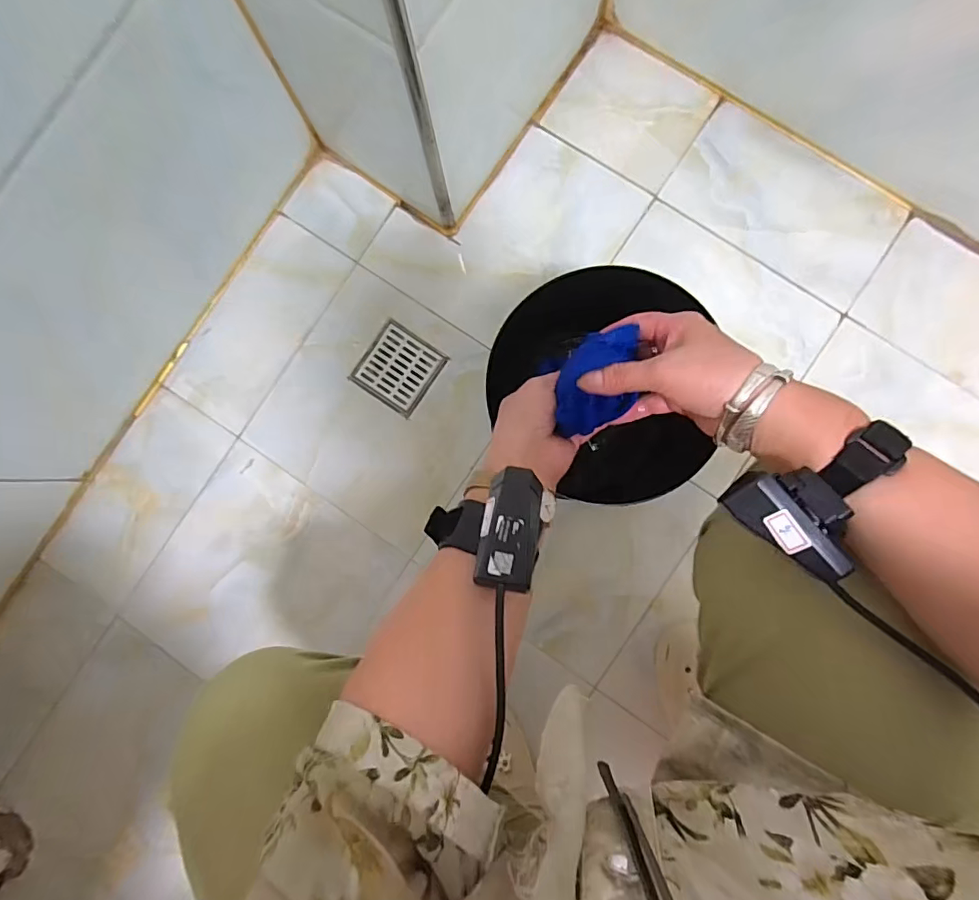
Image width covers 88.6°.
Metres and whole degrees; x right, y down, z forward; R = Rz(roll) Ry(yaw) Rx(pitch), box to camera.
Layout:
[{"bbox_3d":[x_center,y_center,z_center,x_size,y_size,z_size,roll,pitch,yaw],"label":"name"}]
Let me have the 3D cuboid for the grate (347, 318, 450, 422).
[{"bbox_3d":[-0.127,-0.115,0.711,0.102,0.005,0.104,34,88,3],"label":"grate"}]

